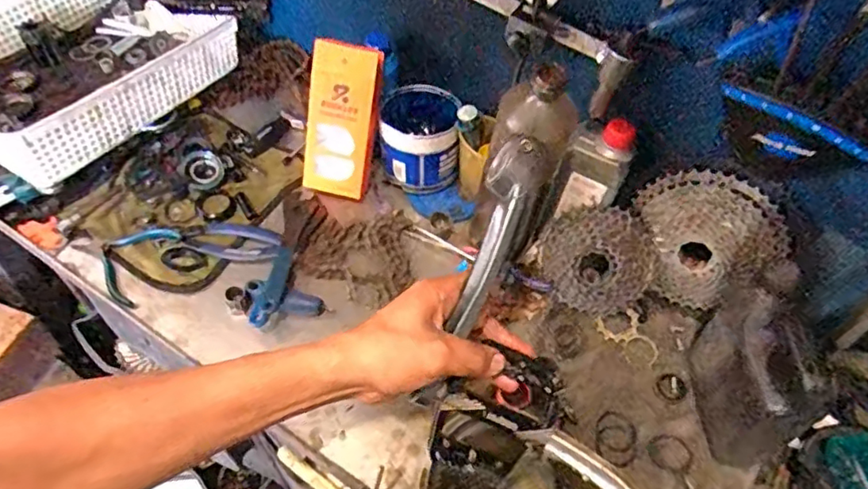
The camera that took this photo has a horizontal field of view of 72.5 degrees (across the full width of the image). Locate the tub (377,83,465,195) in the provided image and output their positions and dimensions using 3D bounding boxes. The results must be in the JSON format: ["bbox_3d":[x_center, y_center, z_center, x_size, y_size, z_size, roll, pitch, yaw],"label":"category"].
[{"bbox_3d":[-0.018,-0.132,0.745,0.097,0.092,0.106,3,55,-4],"label":"tub"}]

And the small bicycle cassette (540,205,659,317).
[{"bbox_3d":[0.185,0.020,0.659,0.118,0.031,0.124,1,99,9],"label":"small bicycle cassette"}]

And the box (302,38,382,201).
[{"bbox_3d":[-0.111,-0.147,0.708,0.081,0.186,0.034,16,31,5],"label":"box"}]

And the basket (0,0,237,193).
[{"bbox_3d":[-0.439,-0.243,0.750,0.251,0.087,0.356,33,59,16],"label":"basket"}]

